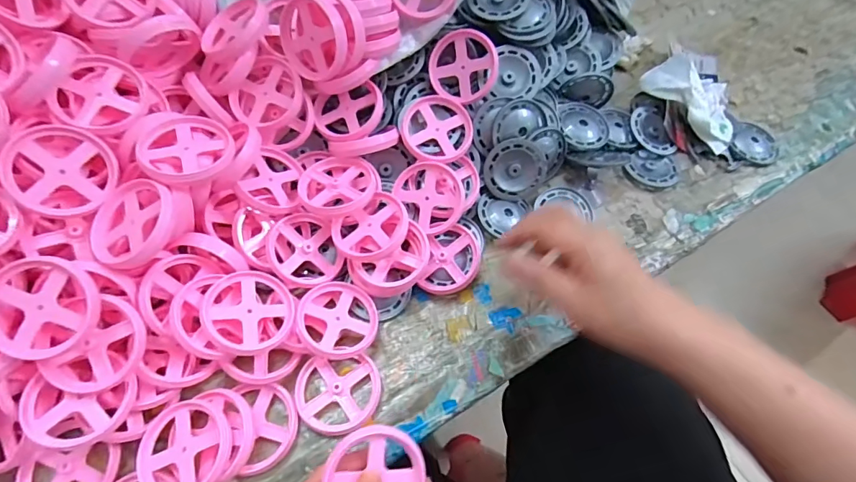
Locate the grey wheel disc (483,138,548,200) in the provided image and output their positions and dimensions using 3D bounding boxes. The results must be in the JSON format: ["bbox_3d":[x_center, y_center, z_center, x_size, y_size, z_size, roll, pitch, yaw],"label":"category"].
[{"bbox_3d":[0.082,-0.069,0.424,0.056,0.055,0.018,7,20,-1],"label":"grey wheel disc"}]

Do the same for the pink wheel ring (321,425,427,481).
[{"bbox_3d":[-0.033,0.151,0.283,0.061,0.007,0.061,2,79,-11],"label":"pink wheel ring"}]

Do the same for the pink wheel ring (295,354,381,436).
[{"bbox_3d":[-0.069,0.120,0.346,0.063,0.012,0.056,-6,63,-5],"label":"pink wheel ring"}]

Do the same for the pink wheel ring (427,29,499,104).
[{"bbox_3d":[0.033,-0.161,0.413,0.064,0.018,0.064,4,102,19],"label":"pink wheel ring"}]

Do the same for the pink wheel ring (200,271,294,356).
[{"bbox_3d":[-0.135,0.053,0.336,0.064,0.008,0.063,14,61,-26],"label":"pink wheel ring"}]

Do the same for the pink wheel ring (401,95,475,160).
[{"bbox_3d":[0.008,-0.103,0.410,0.065,0.009,0.064,1,80,-5],"label":"pink wheel ring"}]

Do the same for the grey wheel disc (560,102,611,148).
[{"bbox_3d":[0.160,-0.117,0.456,0.050,0.013,0.056,-2,63,-4],"label":"grey wheel disc"}]

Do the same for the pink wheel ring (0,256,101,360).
[{"bbox_3d":[-0.255,0.043,0.296,0.063,0.025,0.063,16,88,-14],"label":"pink wheel ring"}]

